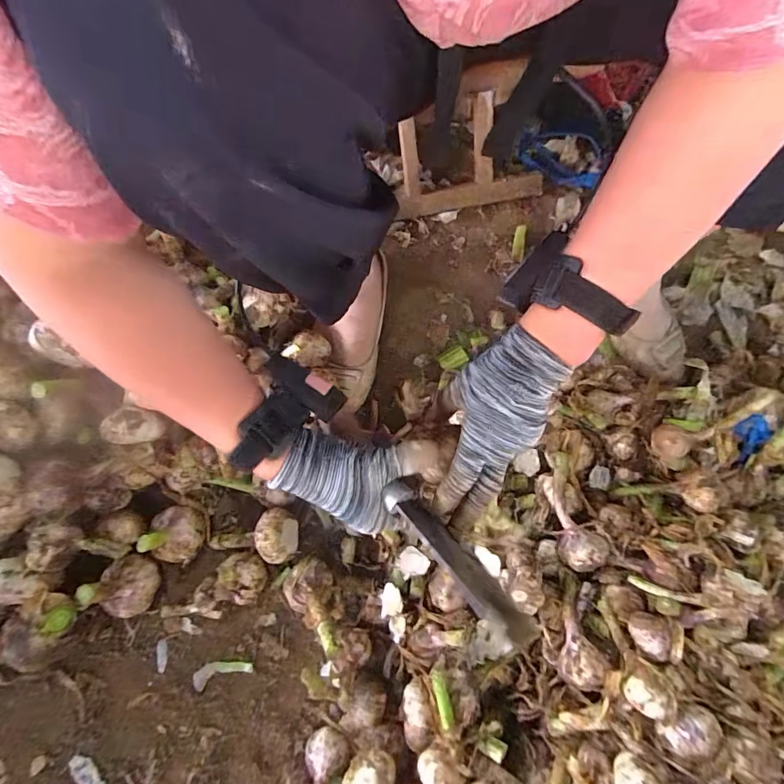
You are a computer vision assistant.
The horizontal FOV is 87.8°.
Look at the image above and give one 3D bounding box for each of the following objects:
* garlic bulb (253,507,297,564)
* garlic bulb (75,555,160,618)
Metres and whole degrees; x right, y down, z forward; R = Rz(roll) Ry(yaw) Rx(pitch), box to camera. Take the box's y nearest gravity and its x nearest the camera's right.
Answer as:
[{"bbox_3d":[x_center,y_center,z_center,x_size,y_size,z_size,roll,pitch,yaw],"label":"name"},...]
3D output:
[{"bbox_3d":[-0.133,0.166,0.478,0.042,0.056,0.059,0,76,-1],"label":"garlic bulb"},{"bbox_3d":[-0.300,0.217,0.449,0.047,0.087,0.062,-21,78,-6],"label":"garlic bulb"}]

